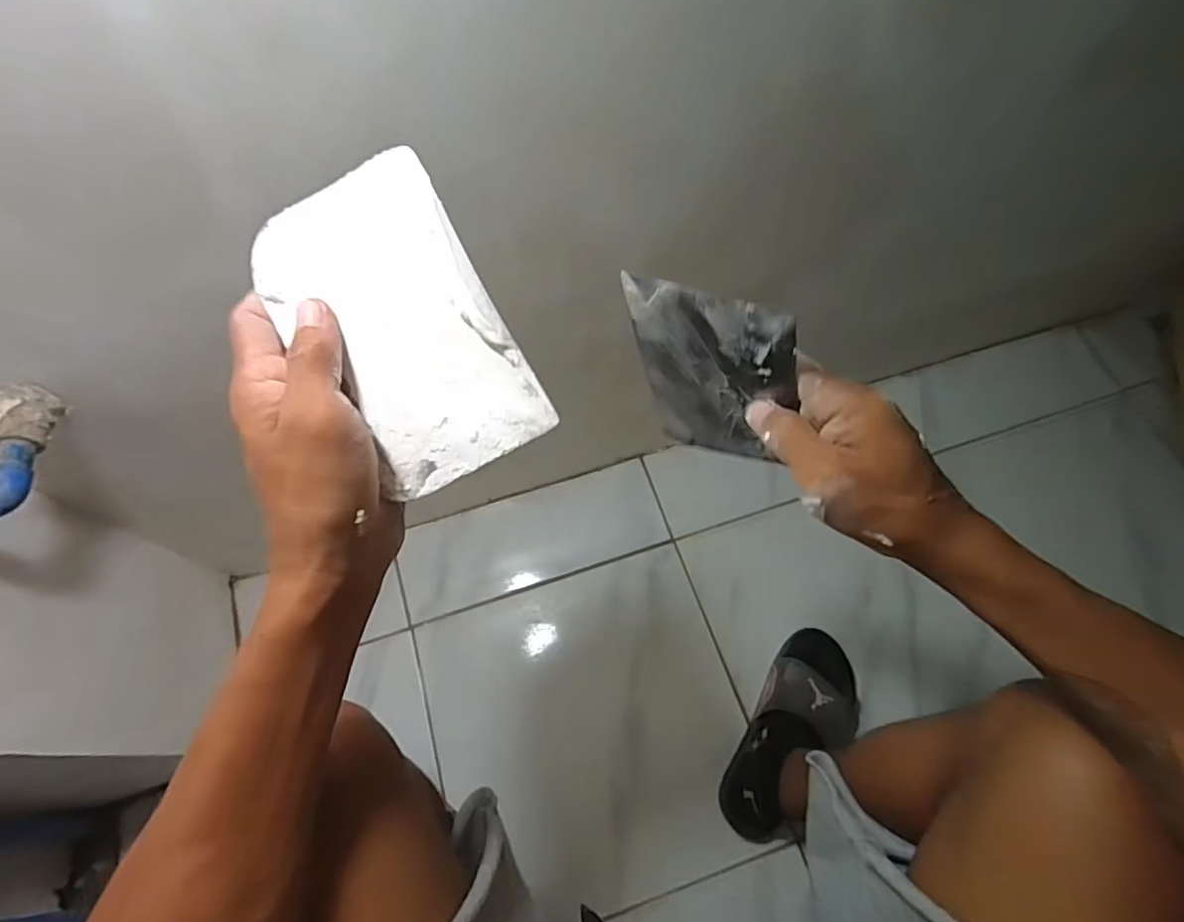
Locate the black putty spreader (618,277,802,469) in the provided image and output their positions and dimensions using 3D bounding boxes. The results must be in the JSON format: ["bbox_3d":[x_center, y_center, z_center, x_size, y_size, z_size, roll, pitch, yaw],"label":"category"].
[{"bbox_3d":[0.071,-0.045,0.327,0.089,0.126,0.005,18,61,29],"label":"black putty spreader"}]

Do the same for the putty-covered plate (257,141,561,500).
[{"bbox_3d":[-0.090,-0.060,0.271,0.089,0.007,0.145,-28,92,3],"label":"putty-covered plate"}]

